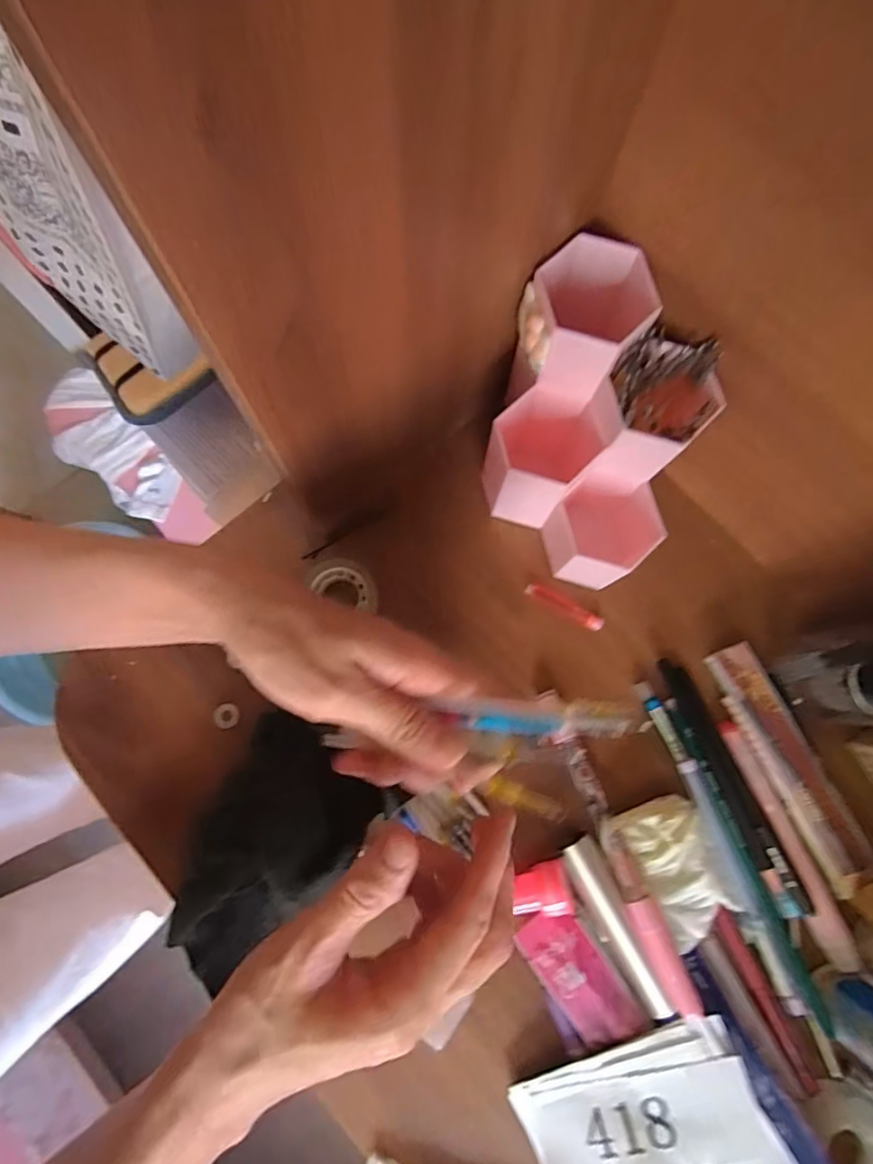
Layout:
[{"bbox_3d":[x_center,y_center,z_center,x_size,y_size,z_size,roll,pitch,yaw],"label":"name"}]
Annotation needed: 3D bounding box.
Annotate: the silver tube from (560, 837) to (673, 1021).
[{"bbox_3d":[0.097,0.187,0.299,0.018,0.012,0.092,-25,80,-6],"label":"silver tube"}]

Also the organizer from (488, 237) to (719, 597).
[{"bbox_3d":[0.086,-0.081,0.324,0.109,0.128,0.152,4,78,0],"label":"organizer"}]

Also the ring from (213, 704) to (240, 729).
[{"bbox_3d":[-0.126,0.081,0.333,0.015,0.004,0.014,0,78,-1],"label":"ring"}]

